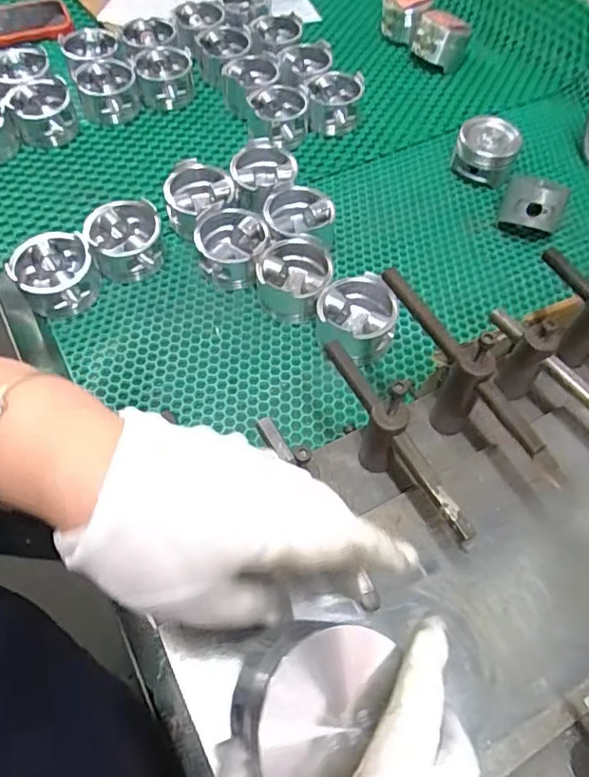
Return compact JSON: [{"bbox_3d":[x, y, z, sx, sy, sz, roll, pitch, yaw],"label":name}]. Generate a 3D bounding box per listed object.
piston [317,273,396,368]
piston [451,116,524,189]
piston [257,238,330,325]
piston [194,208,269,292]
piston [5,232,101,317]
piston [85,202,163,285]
[{"bbox_3d":[0.060,-0.066,0.550,0.075,0.051,0.086,-2,59,-4],"label":"piston"},{"bbox_3d":[0.241,-0.298,0.698,0.072,0.064,0.072,24,61,12],"label":"piston"},{"bbox_3d":[-0.001,-0.116,0.581,0.077,0.053,0.079,1,58,-2],"label":"piston"},{"bbox_3d":[-0.068,-0.153,0.600,0.074,0.049,0.079,1,58,-2],"label":"piston"},{"bbox_3d":[-0.248,-0.120,0.571,0.077,0.055,0.078,1,58,-2],"label":"piston"},{"bbox_3d":[-0.182,-0.160,0.596,0.076,0.059,0.084,-6,59,-6],"label":"piston"}]

